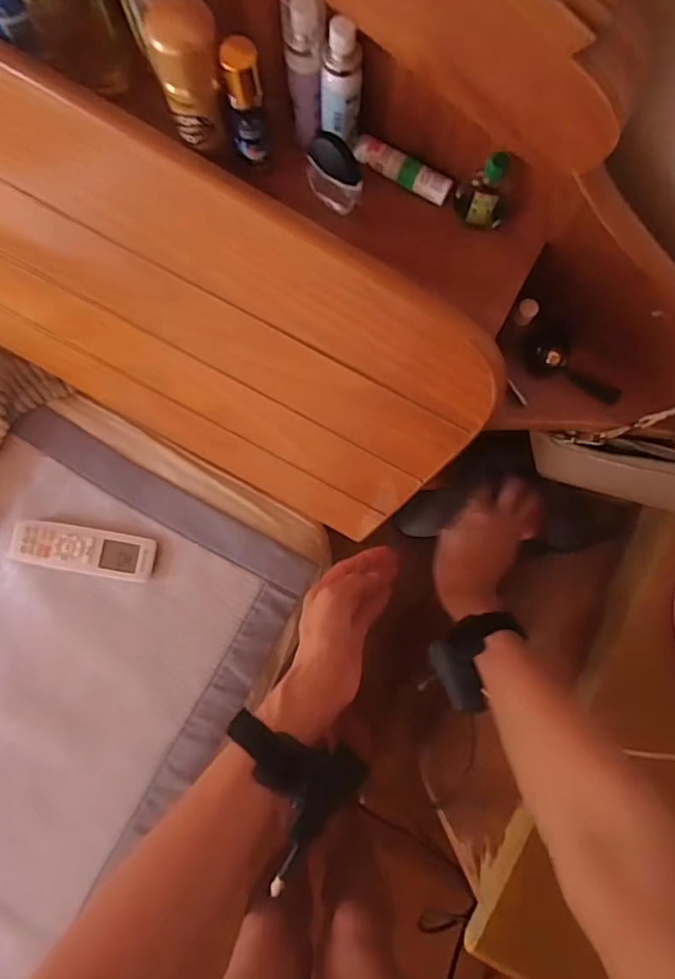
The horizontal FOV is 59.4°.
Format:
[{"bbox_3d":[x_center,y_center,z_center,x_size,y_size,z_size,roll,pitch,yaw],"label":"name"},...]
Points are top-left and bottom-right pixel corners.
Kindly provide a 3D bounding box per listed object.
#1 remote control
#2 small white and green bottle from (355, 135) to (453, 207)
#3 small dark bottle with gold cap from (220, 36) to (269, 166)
[{"bbox_3d":[-0.298,0.071,0.692,0.162,0.019,0.052,10,84,1],"label":"remote control"},{"bbox_3d":[0.041,-0.200,0.371,0.064,0.010,0.014,29,85,3],"label":"small white and green bottle"},{"bbox_3d":[-0.051,-0.217,0.332,0.019,0.070,0.025,-11,84,-1],"label":"small dark bottle with gold cap"}]

